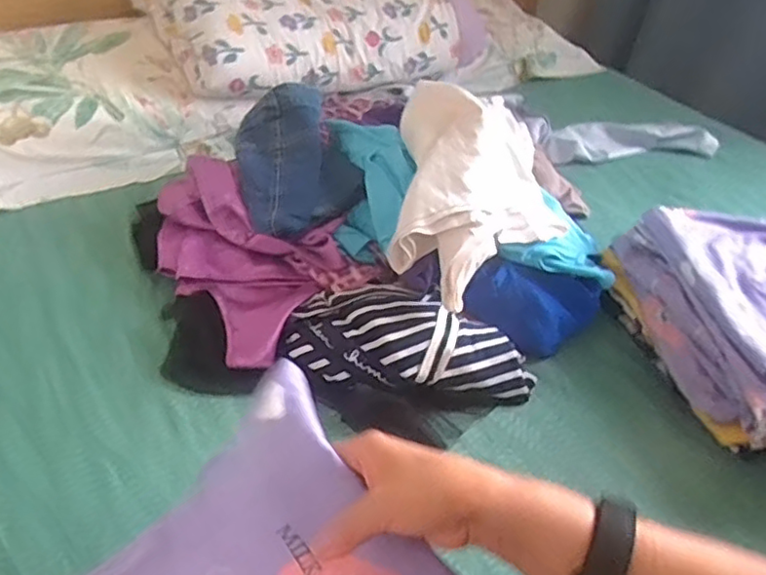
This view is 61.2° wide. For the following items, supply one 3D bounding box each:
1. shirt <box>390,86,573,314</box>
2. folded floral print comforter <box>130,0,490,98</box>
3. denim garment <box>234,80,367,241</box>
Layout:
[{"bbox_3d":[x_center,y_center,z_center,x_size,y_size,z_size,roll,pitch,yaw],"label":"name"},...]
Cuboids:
[{"bbox_3d":[0.087,-0.124,0.754,0.228,0.122,0.253,25,42,23],"label":"shirt"},{"bbox_3d":[-0.139,-0.539,1.196,0.549,0.176,0.418,-19,45,-28],"label":"folded floral print comforter"},{"bbox_3d":[-0.108,-0.169,0.831,0.152,0.088,0.245,-5,40,-13],"label":"denim garment"}]

